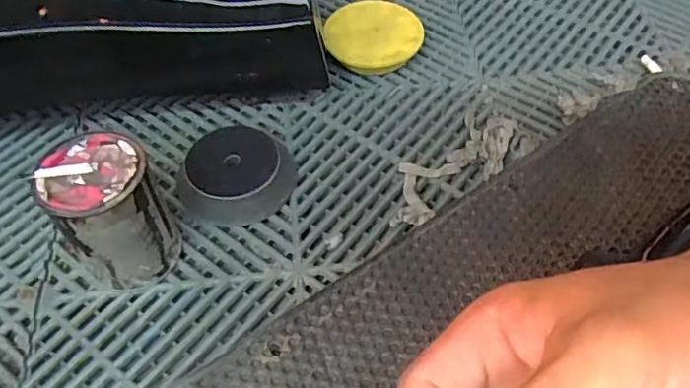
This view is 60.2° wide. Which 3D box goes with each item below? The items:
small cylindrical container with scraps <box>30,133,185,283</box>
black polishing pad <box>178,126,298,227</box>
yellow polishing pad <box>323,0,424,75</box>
[{"bbox_3d":[-0.170,0.016,0.440,0.069,0.107,0.073,0,54,0],"label":"small cylindrical container with scraps"},{"bbox_3d":[-0.094,-0.018,0.512,0.099,0.031,0.088,-12,55,-8],"label":"black polishing pad"},{"bbox_3d":[0.029,-0.161,0.615,0.097,0.035,0.094,0,54,1],"label":"yellow polishing pad"}]

